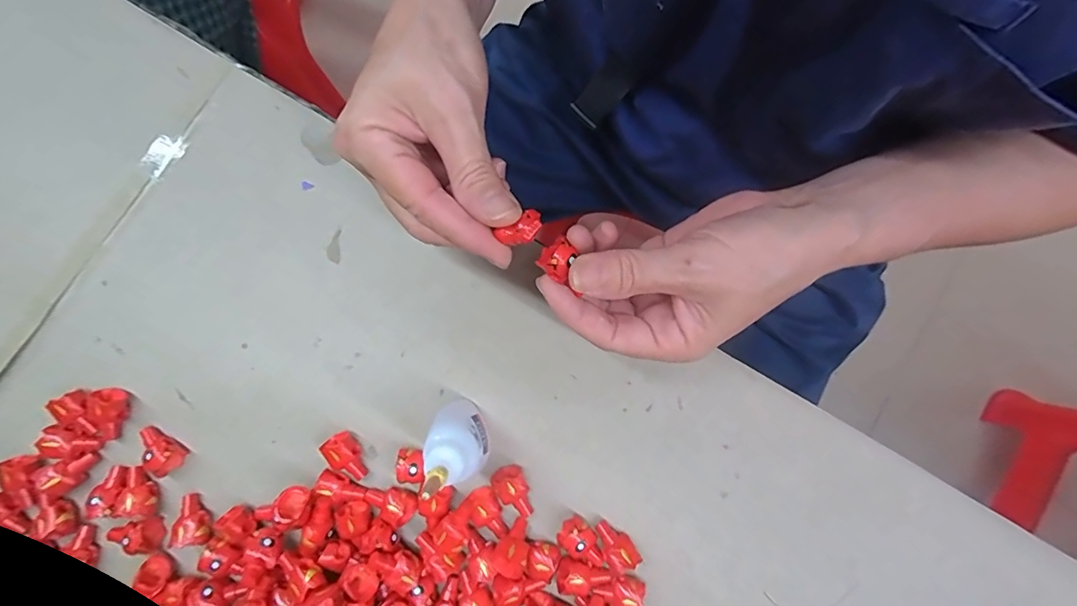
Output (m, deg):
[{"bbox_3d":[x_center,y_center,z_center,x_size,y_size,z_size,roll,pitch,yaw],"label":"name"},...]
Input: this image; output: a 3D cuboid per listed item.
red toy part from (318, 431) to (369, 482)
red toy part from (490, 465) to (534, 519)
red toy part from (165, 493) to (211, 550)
[{"bbox_3d":[-0.099,0.079,0.256,0.017,0.014,0.027,-38,83,-4],"label":"red toy part"},{"bbox_3d":[-0.013,0.097,0.252,0.017,0.010,0.027,-23,83,-2],"label":"red toy part"},{"bbox_3d":[-0.176,0.110,0.254,0.017,0.011,0.024,-7,82,0],"label":"red toy part"}]

